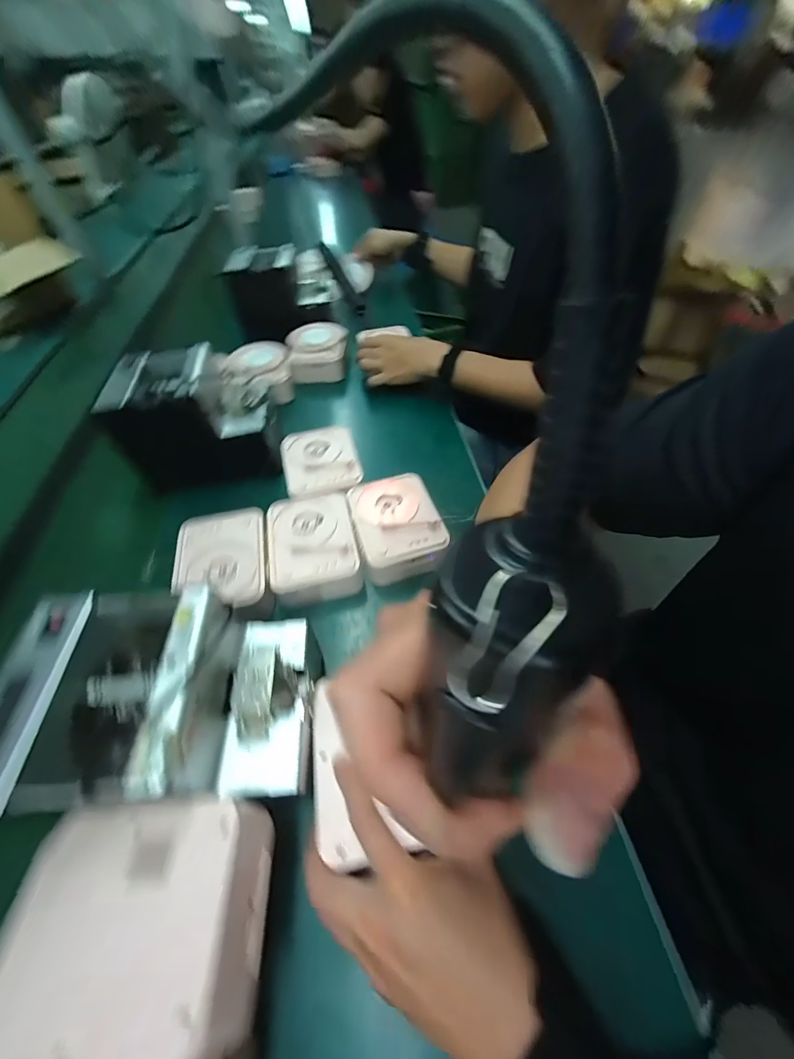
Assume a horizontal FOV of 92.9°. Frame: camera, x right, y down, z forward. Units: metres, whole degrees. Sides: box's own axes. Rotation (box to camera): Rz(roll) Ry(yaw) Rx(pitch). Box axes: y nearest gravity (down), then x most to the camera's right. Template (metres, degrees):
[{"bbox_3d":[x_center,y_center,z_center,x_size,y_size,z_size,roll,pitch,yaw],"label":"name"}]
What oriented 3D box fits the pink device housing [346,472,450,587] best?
[{"bbox_3d":[-0.002,-0.003,0.461,0.098,0.051,0.131,-16,53,-8],"label":"pink device housing"}]

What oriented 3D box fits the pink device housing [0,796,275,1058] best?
[{"bbox_3d":[-0.142,0.208,0.203,0.136,0.040,0.099,-4,52,1],"label":"pink device housing"}]

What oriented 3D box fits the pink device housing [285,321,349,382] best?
[{"bbox_3d":[-0.150,-0.344,0.728,0.116,0.052,0.135,-11,52,-4],"label":"pink device housing"}]

